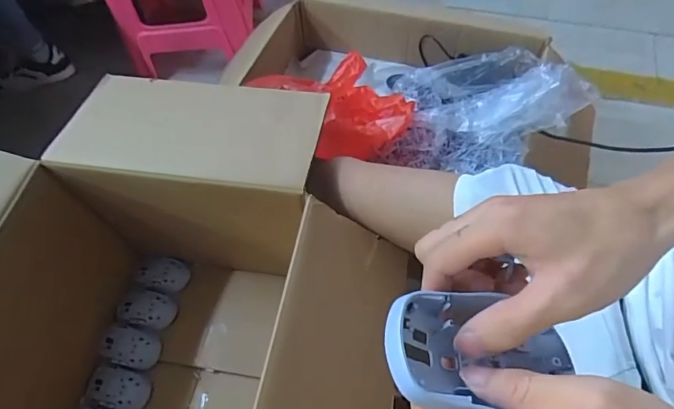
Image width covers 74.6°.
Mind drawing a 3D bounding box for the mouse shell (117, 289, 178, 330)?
[{"bbox_3d":[-0.322,0.177,0.753,0.092,0.026,0.062,6,61,7],"label":"mouse shell"}]

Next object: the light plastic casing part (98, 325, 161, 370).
[{"bbox_3d":[-0.334,0.230,0.718,0.088,0.028,0.056,10,61,9],"label":"light plastic casing part"}]

